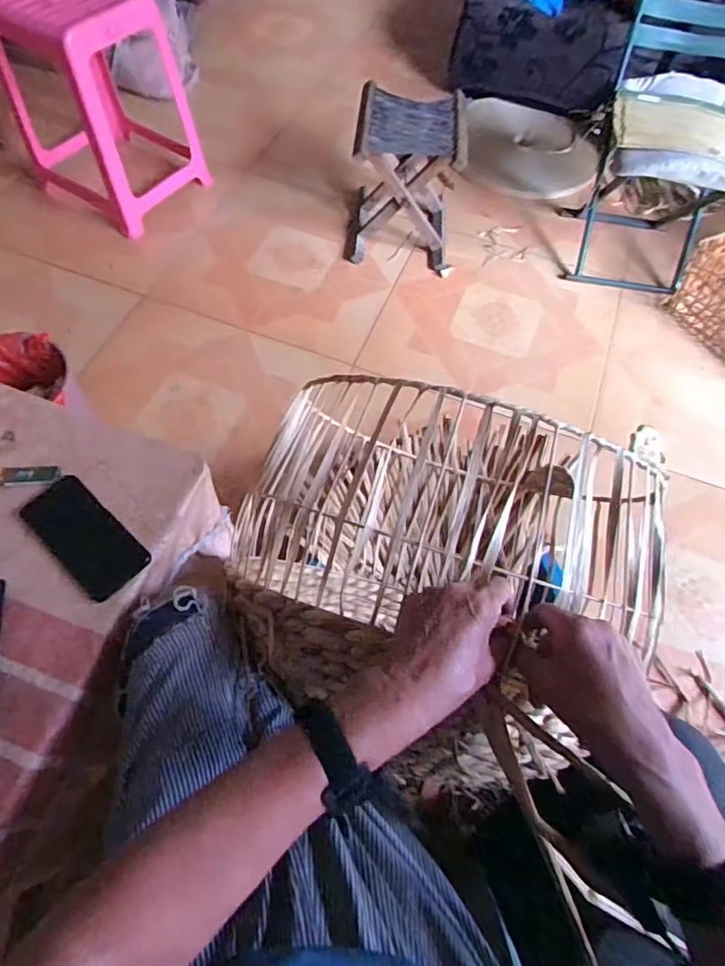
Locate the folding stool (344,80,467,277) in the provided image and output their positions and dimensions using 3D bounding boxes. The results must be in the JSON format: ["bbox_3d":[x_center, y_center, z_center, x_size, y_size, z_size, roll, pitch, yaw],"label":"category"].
[{"bbox_3d":[0.124,-0.837,1.483,0.298,0.317,0.331,9,62,1],"label":"folding stool"}]

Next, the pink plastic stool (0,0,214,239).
[{"bbox_3d":[-0.697,-1.032,1.452,0.411,0.441,0.367,32,65,13],"label":"pink plastic stool"}]

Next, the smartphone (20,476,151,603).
[{"bbox_3d":[-0.336,0.064,0.649,0.167,0.011,0.077,40,67,16],"label":"smartphone"}]

